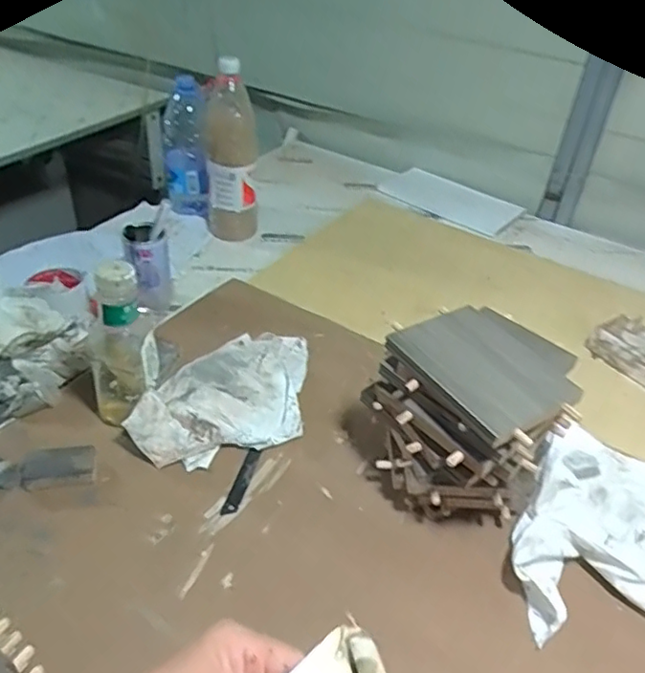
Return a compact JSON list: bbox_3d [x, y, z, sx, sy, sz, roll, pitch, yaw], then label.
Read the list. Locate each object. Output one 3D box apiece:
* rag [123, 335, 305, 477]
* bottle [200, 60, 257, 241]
[{"bbox_3d":[-0.094,0.065,0.738,0.159,0.053,0.271,20,41,18],"label":"rag"},{"bbox_3d":[-0.161,-0.318,1.044,0.091,0.284,0.094,-1,39,-8],"label":"bottle"}]

